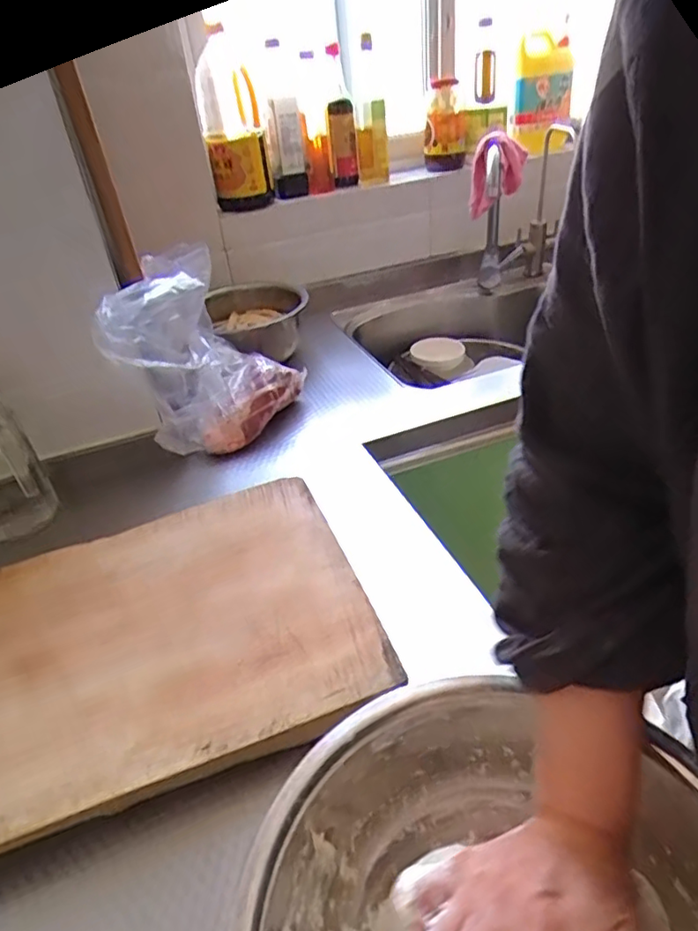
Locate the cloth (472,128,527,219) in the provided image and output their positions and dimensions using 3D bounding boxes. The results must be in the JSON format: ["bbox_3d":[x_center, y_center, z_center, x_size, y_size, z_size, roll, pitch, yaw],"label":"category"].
[{"bbox_3d":[0.276,-0.537,1.090,0.093,0.127,0.097,4,35,14],"label":"cloth"}]

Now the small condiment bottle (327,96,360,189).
[{"bbox_3d":[-0.010,-0.657,1.206,0.054,0.152,0.054,-5,34,2],"label":"small condiment bottle"}]

